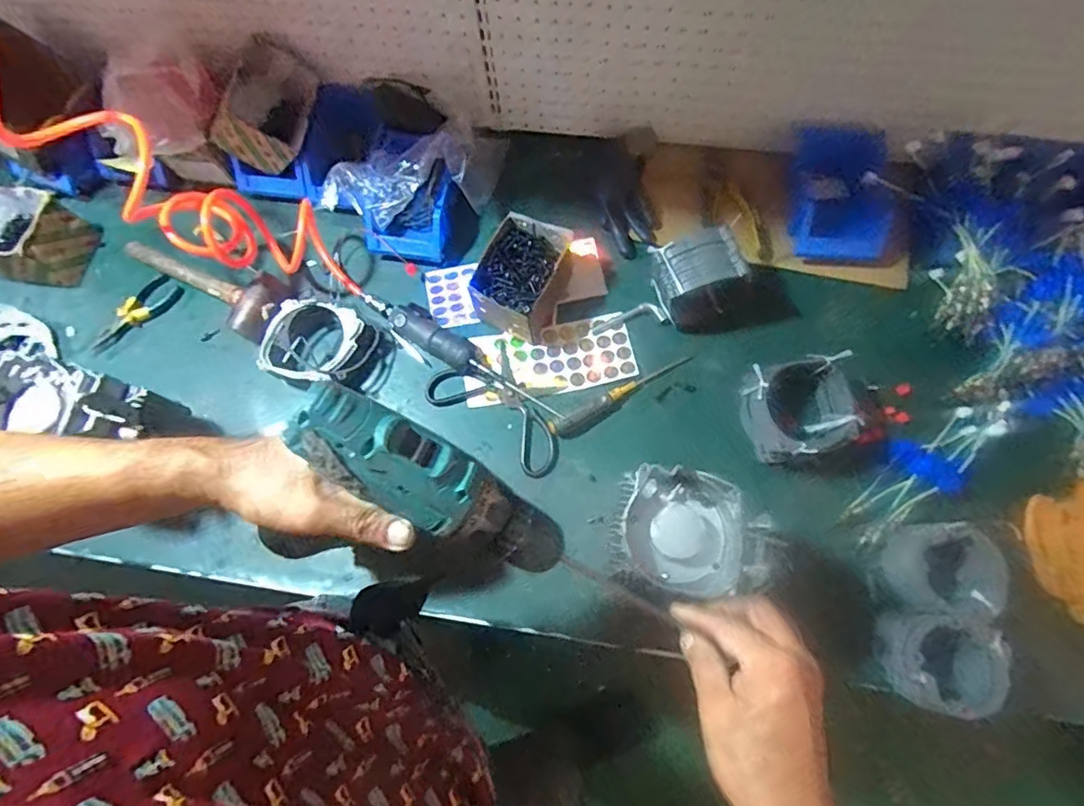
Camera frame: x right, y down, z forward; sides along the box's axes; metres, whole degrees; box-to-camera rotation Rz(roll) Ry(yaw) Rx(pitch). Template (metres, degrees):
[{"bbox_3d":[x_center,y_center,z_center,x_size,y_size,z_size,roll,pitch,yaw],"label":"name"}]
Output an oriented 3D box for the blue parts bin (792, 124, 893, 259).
[{"bbox_3d":[0.427,-0.309,0.803,0.129,0.067,0.194,2,72,3],"label":"blue parts bin"}]

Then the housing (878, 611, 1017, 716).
[{"bbox_3d":[0.443,0.291,0.622,0.105,0.072,0.104,20,73,9],"label":"housing"}]

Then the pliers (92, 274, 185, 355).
[{"bbox_3d":[-0.627,-0.136,0.850,0.157,0.021,0.050,-39,74,-10],"label":"pliers"}]

